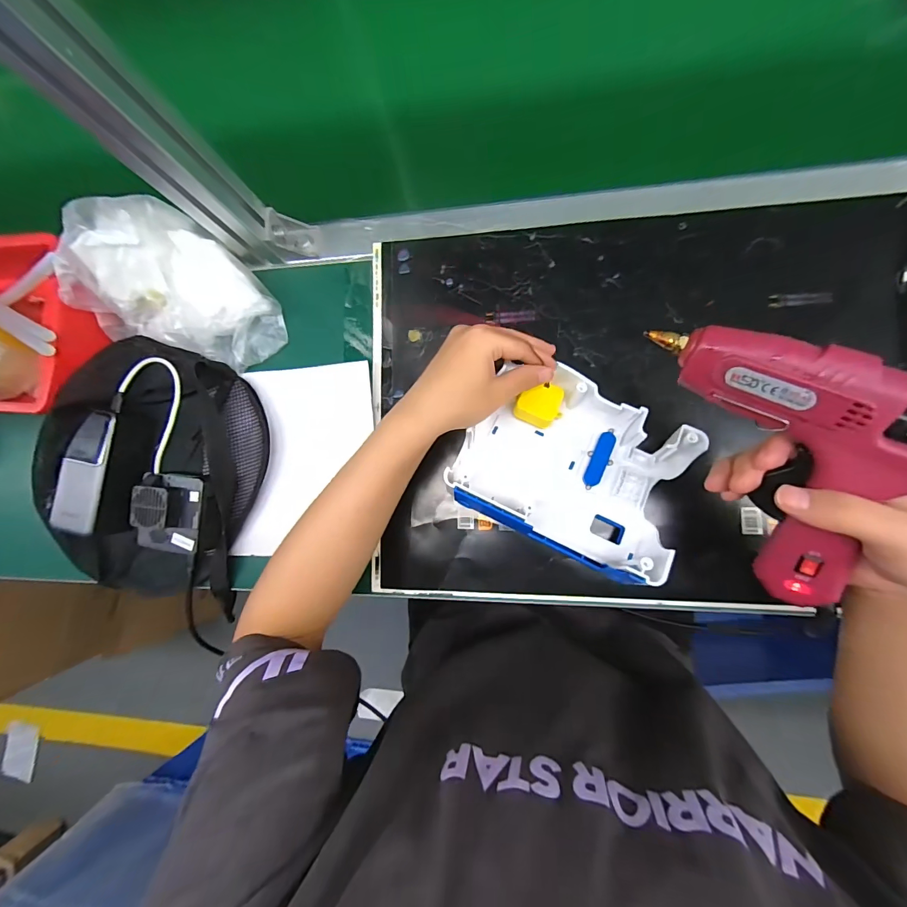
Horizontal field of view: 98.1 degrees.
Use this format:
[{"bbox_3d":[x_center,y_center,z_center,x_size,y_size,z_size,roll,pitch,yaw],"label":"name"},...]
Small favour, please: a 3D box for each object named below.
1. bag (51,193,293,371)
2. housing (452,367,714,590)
[{"bbox_3d":[-0.272,-0.163,0.396,0.176,0.099,0.134,22,92,9],"label":"bag"},{"bbox_3d":[0.102,0.010,0.333,0.180,0.062,0.138,28,93,9],"label":"housing"}]

